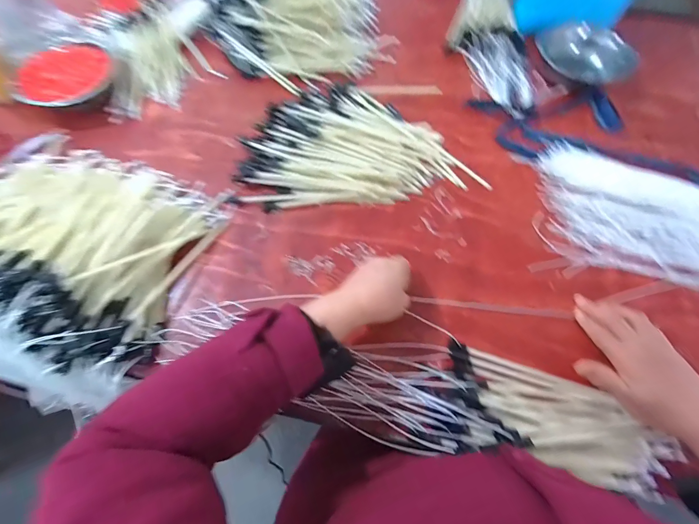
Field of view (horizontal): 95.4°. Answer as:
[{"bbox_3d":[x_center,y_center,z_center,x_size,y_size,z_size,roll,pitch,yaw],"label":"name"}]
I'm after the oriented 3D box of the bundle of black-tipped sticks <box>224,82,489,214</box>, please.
[{"bbox_3d":[0.010,-0.201,0.513,0.378,0.039,0.222,-5,68,-3],"label":"bundle of black-tipped sticks"}]

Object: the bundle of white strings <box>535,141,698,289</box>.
[{"bbox_3d":[0.586,-0.023,0.441,0.606,0.034,0.202,19,69,7],"label":"bundle of white strings"}]

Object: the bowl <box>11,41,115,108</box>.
[{"bbox_3d":[-0.488,-0.320,0.551,0.156,0.044,0.135,-31,71,-12],"label":"bowl"}]

